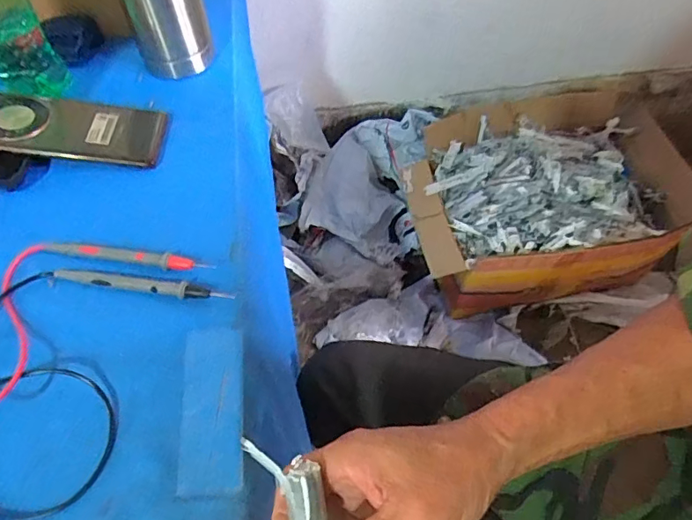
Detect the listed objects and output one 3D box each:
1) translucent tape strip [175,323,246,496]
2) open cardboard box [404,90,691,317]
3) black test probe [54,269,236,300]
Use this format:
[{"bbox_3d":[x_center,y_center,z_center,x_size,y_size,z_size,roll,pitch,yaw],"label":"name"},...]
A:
[{"bbox_3d":[-0.091,0.098,0.349,0.042,0.007,0.113,-6,56,-2],"label":"translucent tape strip"},{"bbox_3d":[0.399,-0.117,1.053,0.546,0.213,0.381,-10,55,-5],"label":"open cardboard box"},{"bbox_3d":[-0.160,0.017,0.398,0.145,0.008,0.015,9,57,7],"label":"black test probe"}]

